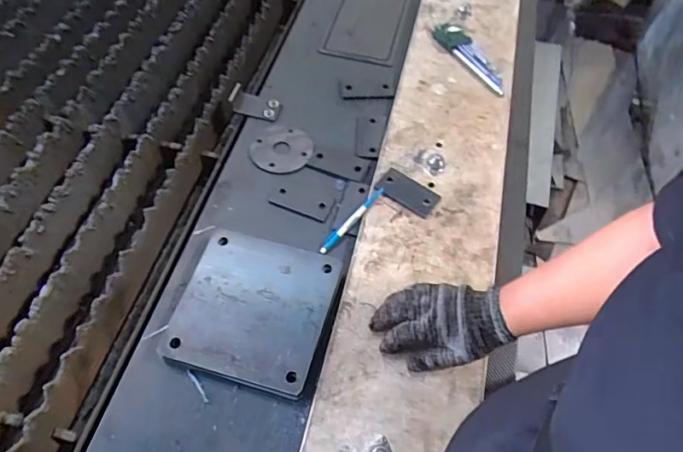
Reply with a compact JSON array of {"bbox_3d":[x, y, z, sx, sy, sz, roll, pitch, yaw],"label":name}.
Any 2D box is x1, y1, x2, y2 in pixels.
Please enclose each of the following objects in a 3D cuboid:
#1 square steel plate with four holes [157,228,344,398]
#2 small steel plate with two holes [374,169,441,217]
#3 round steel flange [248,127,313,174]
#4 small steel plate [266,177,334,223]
[{"bbox_3d":[-0.121,0.110,0.668,0.198,0.024,0.202,13,58,9],"label":"square steel plate with four holes"},{"bbox_3d":[0.105,-0.054,0.777,0.100,0.005,0.052,33,63,20],"label":"small steel plate with two holes"},{"bbox_3d":[-0.105,-0.138,0.848,0.106,0.007,0.102,0,57,0],"label":"round steel flange"},{"bbox_3d":[-0.067,-0.046,0.793,0.104,0.006,0.054,19,59,12],"label":"small steel plate"}]

